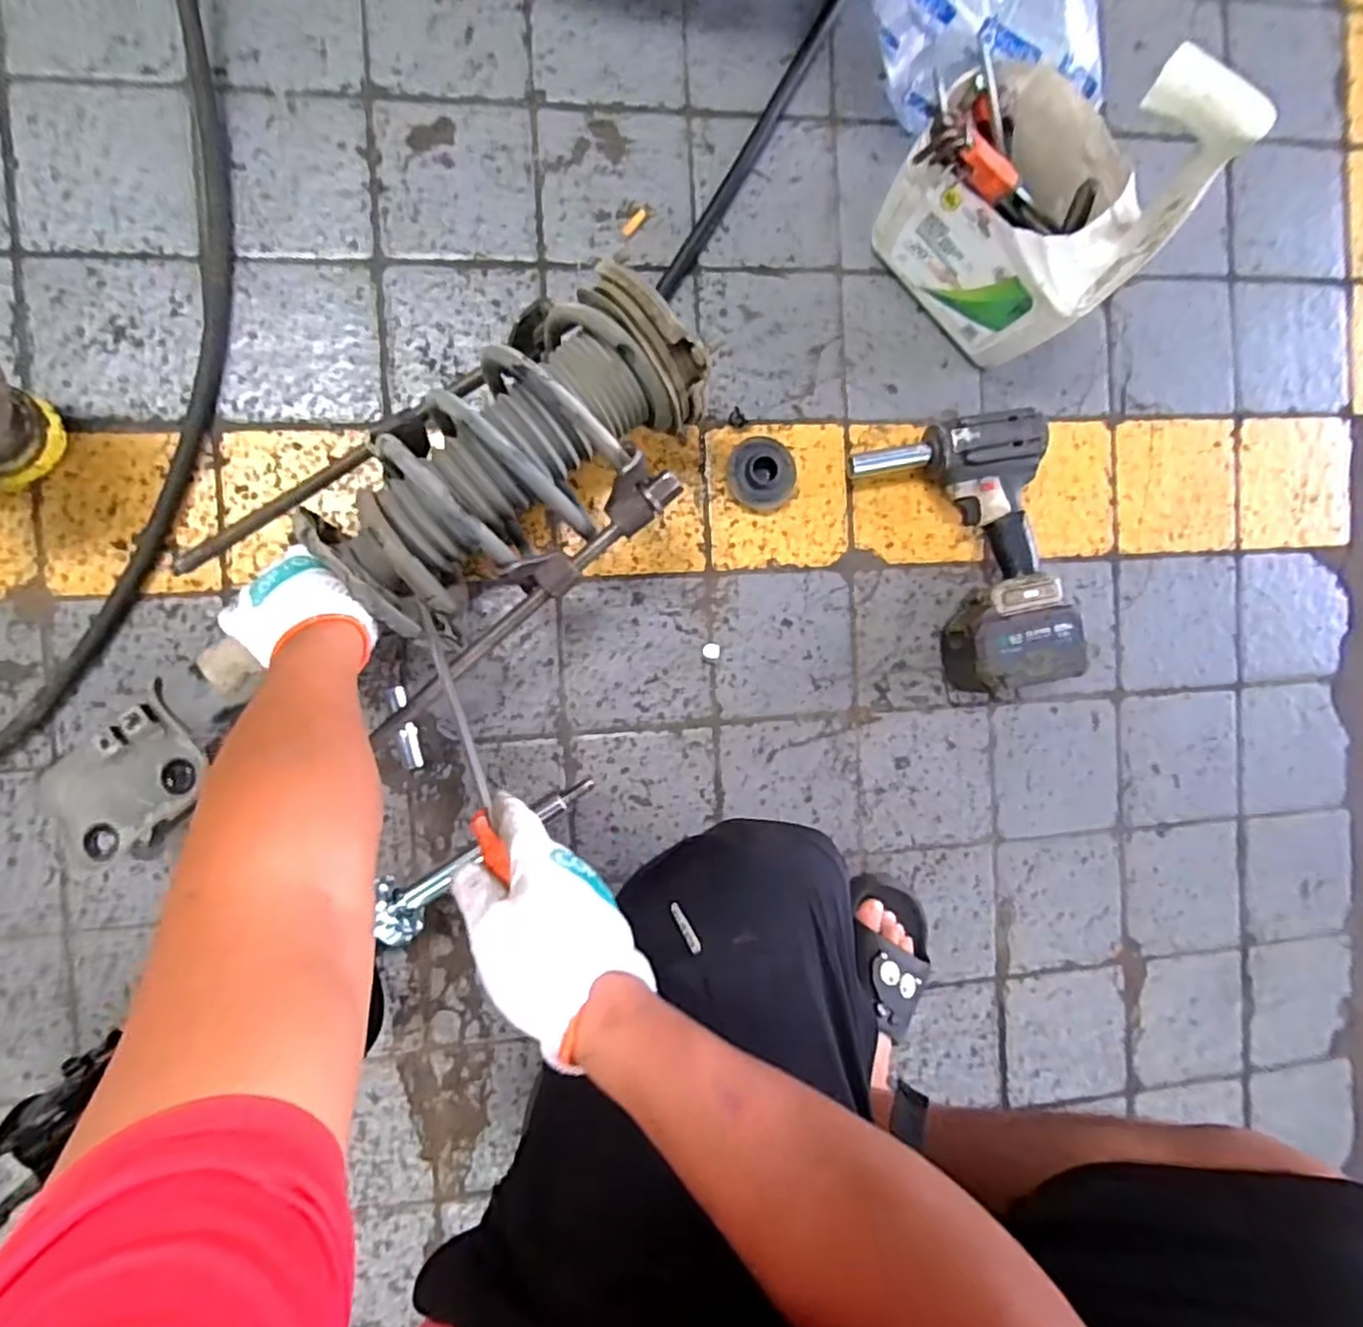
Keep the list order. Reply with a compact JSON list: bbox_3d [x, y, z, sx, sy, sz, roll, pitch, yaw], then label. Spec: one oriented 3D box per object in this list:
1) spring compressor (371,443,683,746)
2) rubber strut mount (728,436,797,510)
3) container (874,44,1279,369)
[{"bbox_3d":[-0.133,-0.049,0.562,0.316,0.042,0.045,-42,96,8],"label":"spring compressor"},{"bbox_3d":[0.085,-0.194,0.703,0.068,0.035,0.069,0,92,-6],"label":"rubber strut mount"},{"bbox_3d":[0.314,-0.421,0.608,0.209,0.283,0.148,40,87,-6],"label":"container"}]

